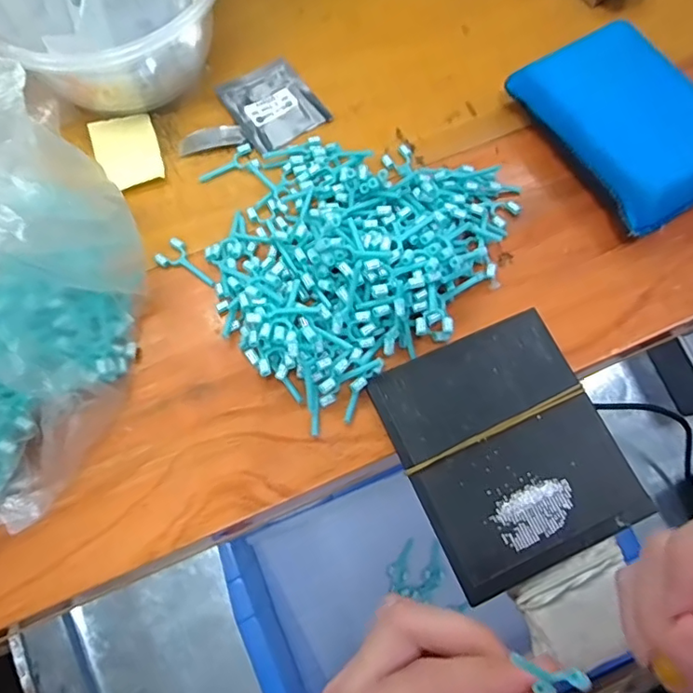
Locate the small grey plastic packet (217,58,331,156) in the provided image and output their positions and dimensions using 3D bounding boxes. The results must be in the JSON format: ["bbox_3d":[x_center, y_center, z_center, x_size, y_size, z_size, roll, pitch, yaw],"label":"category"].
[{"bbox_3d":[-0.043,-0.142,0.325,0.050,0.005,0.058,-32,74,-10],"label":"small grey plastic packet"}]

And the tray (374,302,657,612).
[{"bbox_3d":[0.074,0.046,0.257,0.094,0.005,0.107,-23,72,-7],"label":"tray"}]

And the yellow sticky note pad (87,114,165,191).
[{"bbox_3d":[-0.125,-0.111,0.315,0.035,0.004,0.049,-21,72,-7],"label":"yellow sticky note pad"}]

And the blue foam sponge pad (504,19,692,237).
[{"bbox_3d":[0.152,-0.119,0.301,0.074,0.030,0.111,-31,73,-10],"label":"blue foam sponge pad"}]

